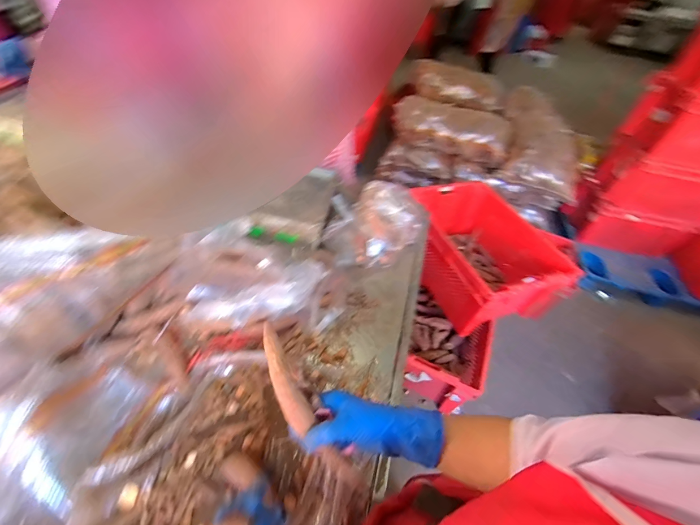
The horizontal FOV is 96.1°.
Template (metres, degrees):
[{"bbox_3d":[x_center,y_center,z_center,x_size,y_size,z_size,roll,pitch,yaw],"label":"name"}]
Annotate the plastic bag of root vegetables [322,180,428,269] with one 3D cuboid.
[{"bbox_3d":[0.067,-0.105,0.822,0.196,0.119,0.269,34,51,21],"label":"plastic bag of root vegetables"}]

